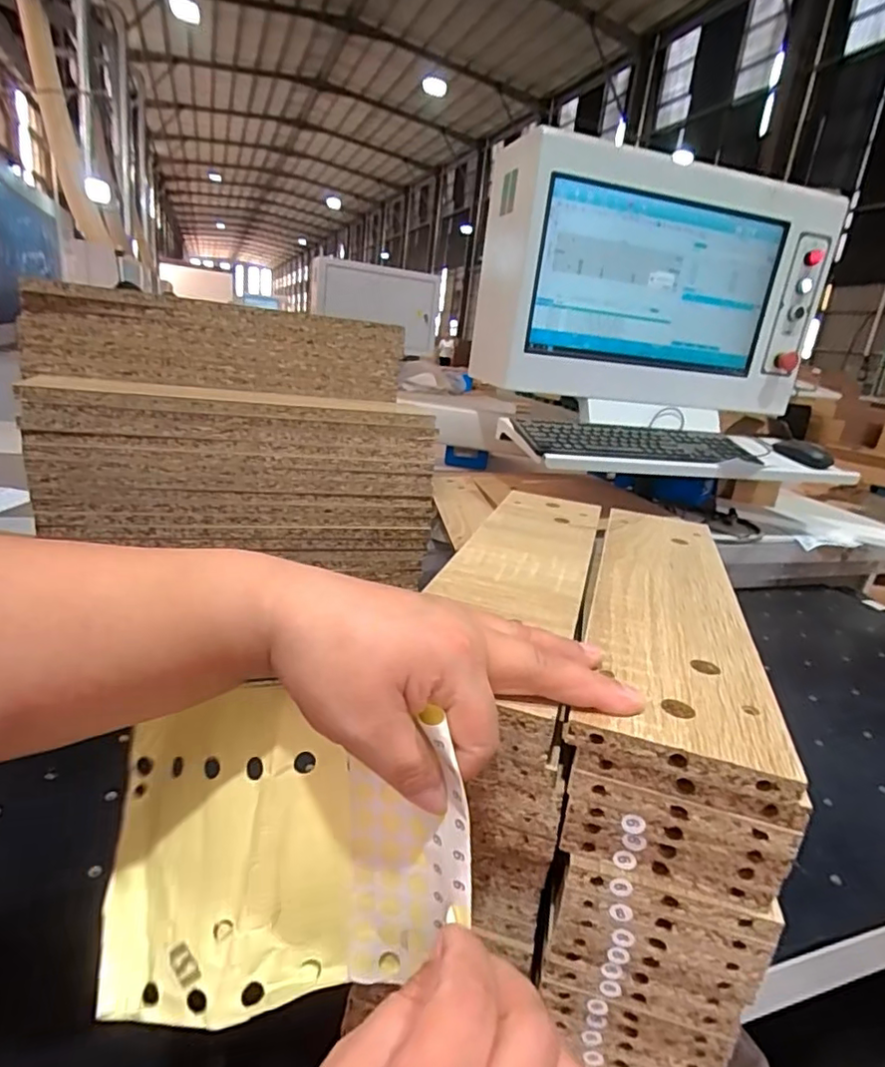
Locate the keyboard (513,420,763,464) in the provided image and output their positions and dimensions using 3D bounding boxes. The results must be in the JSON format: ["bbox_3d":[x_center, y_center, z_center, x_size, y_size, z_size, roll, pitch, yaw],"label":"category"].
[{"bbox_3d":[0.326,-0.152,1.005,0.414,0.025,0.121,3,38,-13],"label":"keyboard"}]

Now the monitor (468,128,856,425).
[{"bbox_3d":[0.390,-0.444,1.093,0.652,0.380,0.163,1,19,-17],"label":"monitor"}]

